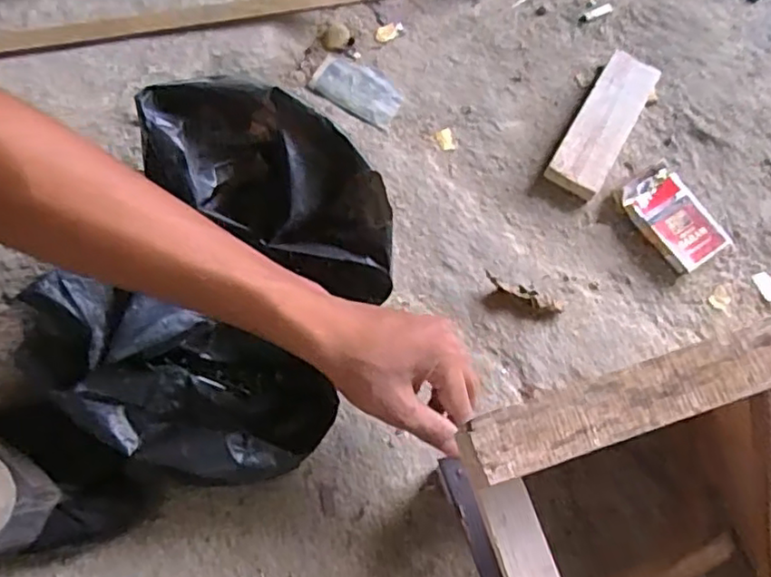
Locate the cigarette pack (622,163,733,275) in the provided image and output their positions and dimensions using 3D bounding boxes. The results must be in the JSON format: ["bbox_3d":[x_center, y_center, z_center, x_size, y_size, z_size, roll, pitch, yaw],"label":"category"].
[{"bbox_3d":[0.259,-0.063,0.573,0.060,0.017,0.094,-31,72,-10],"label":"cigarette pack"}]

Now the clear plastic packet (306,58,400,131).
[{"bbox_3d":[-0.027,-0.193,0.617,0.085,0.016,0.049,26,72,10],"label":"clear plastic packet"}]

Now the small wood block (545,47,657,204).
[{"bbox_3d":[0.205,-0.155,0.602,0.050,0.027,0.151,29,72,11],"label":"small wood block"}]

